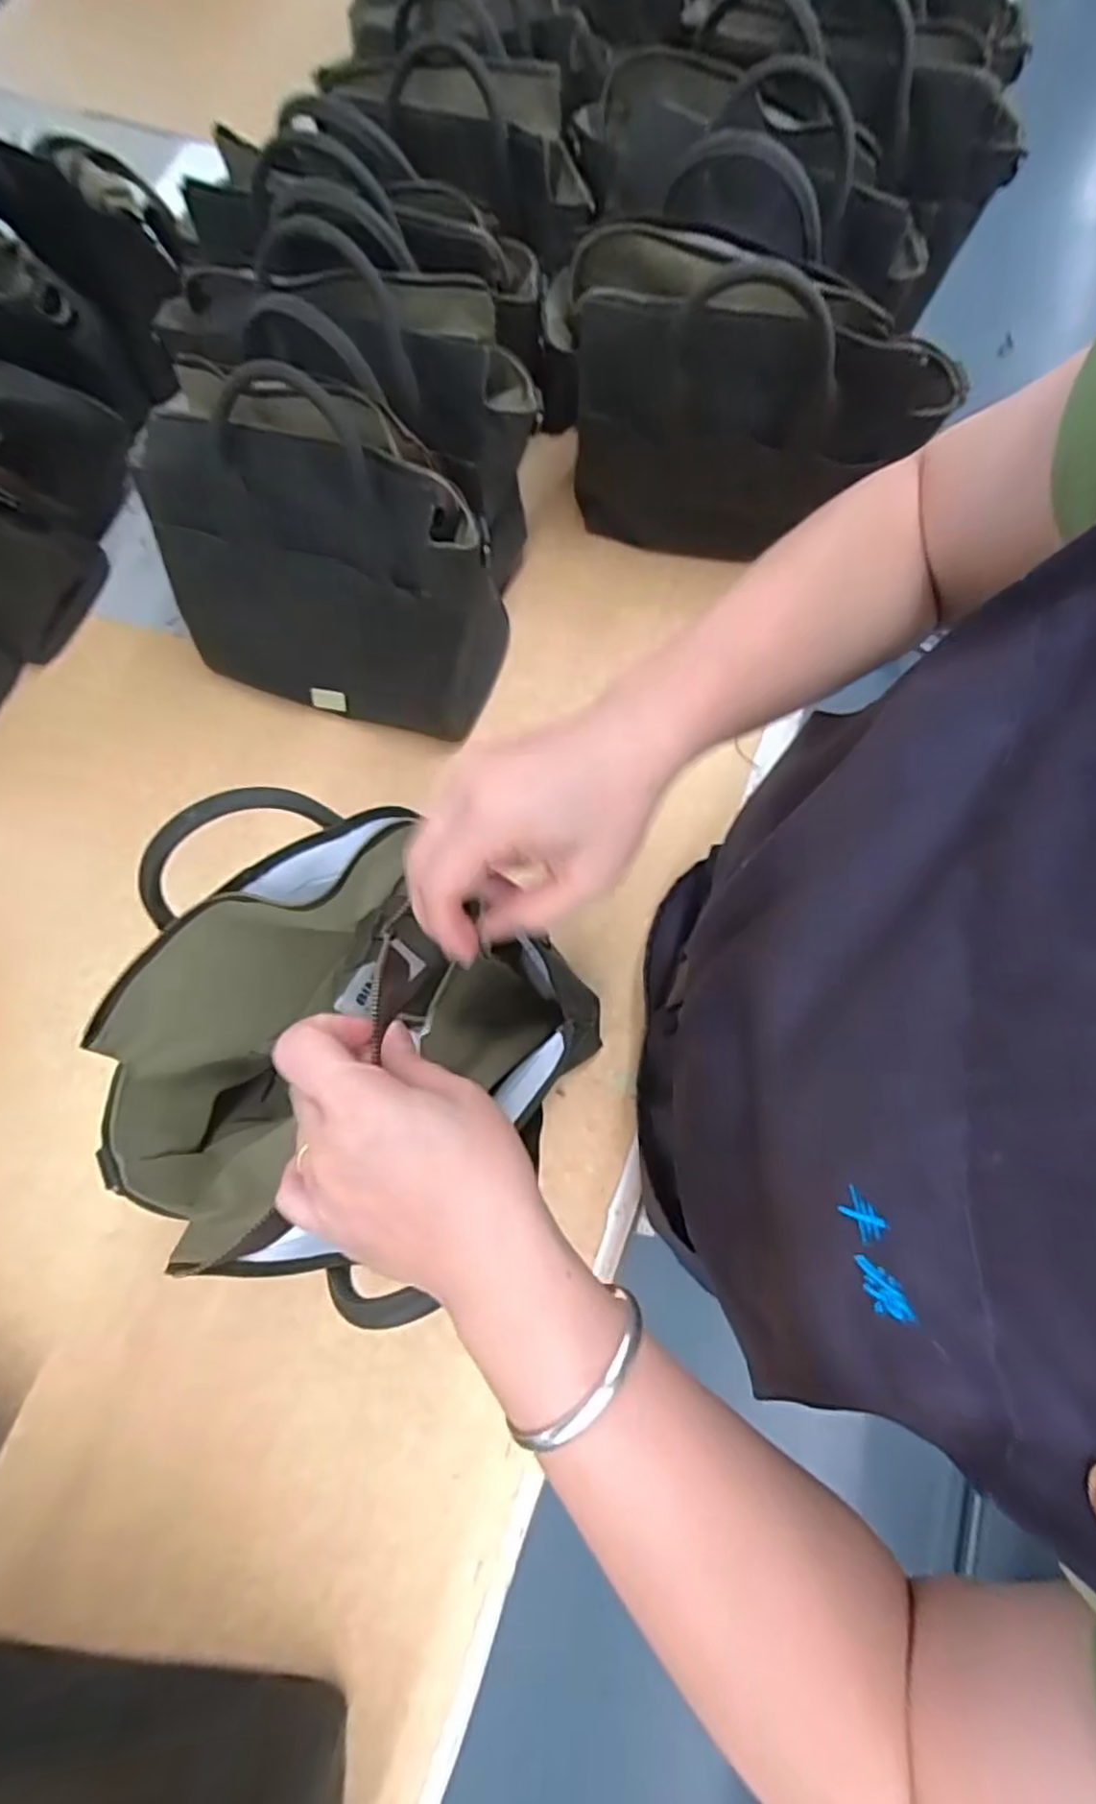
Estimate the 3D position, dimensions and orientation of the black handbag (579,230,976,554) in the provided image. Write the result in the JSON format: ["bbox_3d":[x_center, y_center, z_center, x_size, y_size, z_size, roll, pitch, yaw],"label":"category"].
[{"bbox_3d":[0.146,-0.363,0.556,0.254,0.217,0.076,18,75,7],"label":"black handbag"}]

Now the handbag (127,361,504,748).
[{"bbox_3d":[-0.160,-0.249,0.544,0.262,0.193,0.138,17,75,7],"label":"handbag"}]

